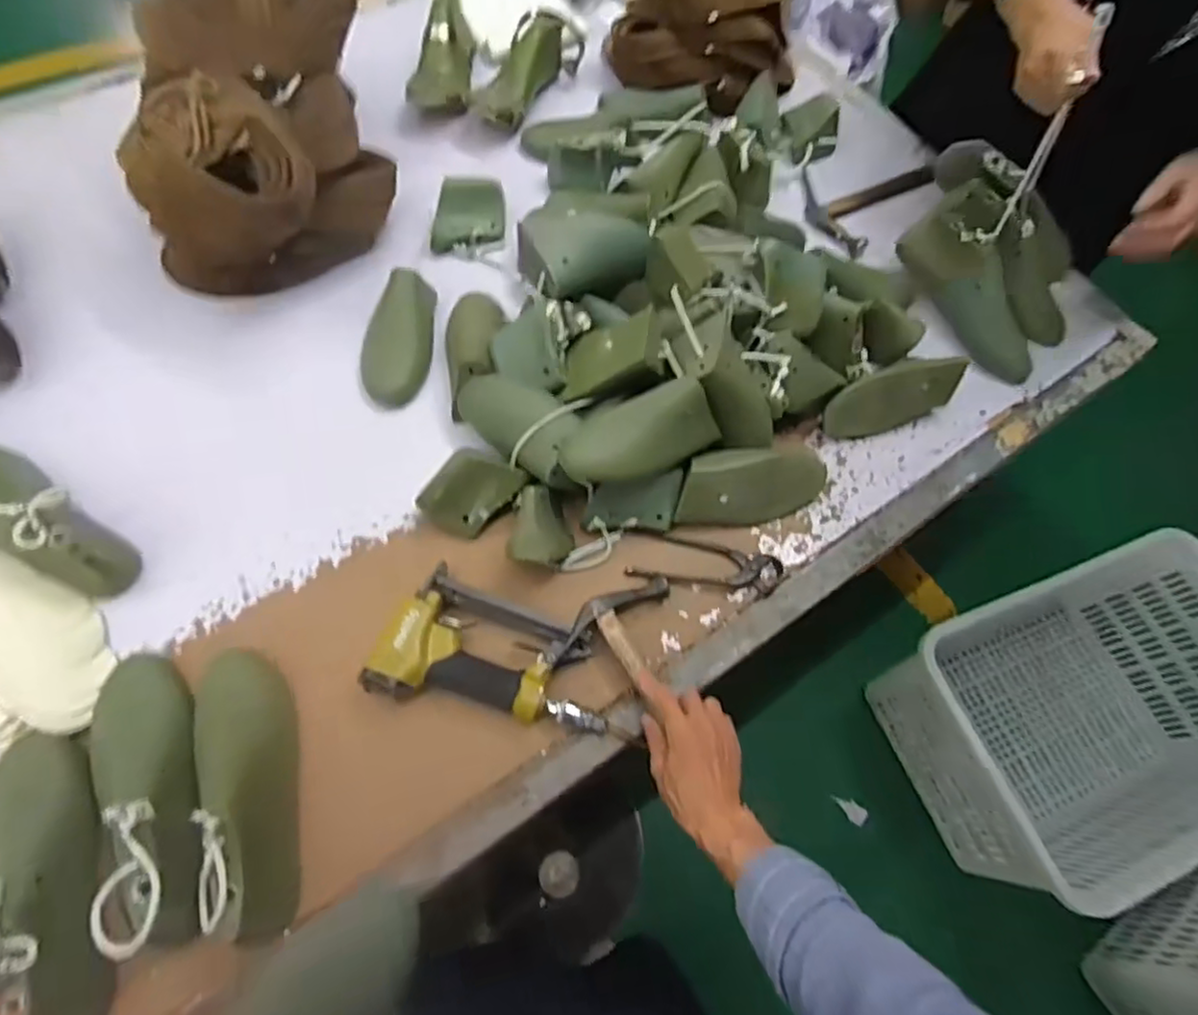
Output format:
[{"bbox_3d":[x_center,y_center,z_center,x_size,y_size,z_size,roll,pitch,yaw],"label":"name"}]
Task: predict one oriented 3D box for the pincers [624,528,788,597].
[{"bbox_3d":[0.116,0.062,0.740,0.170,0.019,0.056,10,65,-1],"label":"pincers"}]

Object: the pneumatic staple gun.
[{"bbox_3d":[-0.098,0.143,0.668,0.231,0.043,0.134,16,65,2],"label":"pneumatic staple gun"}]

